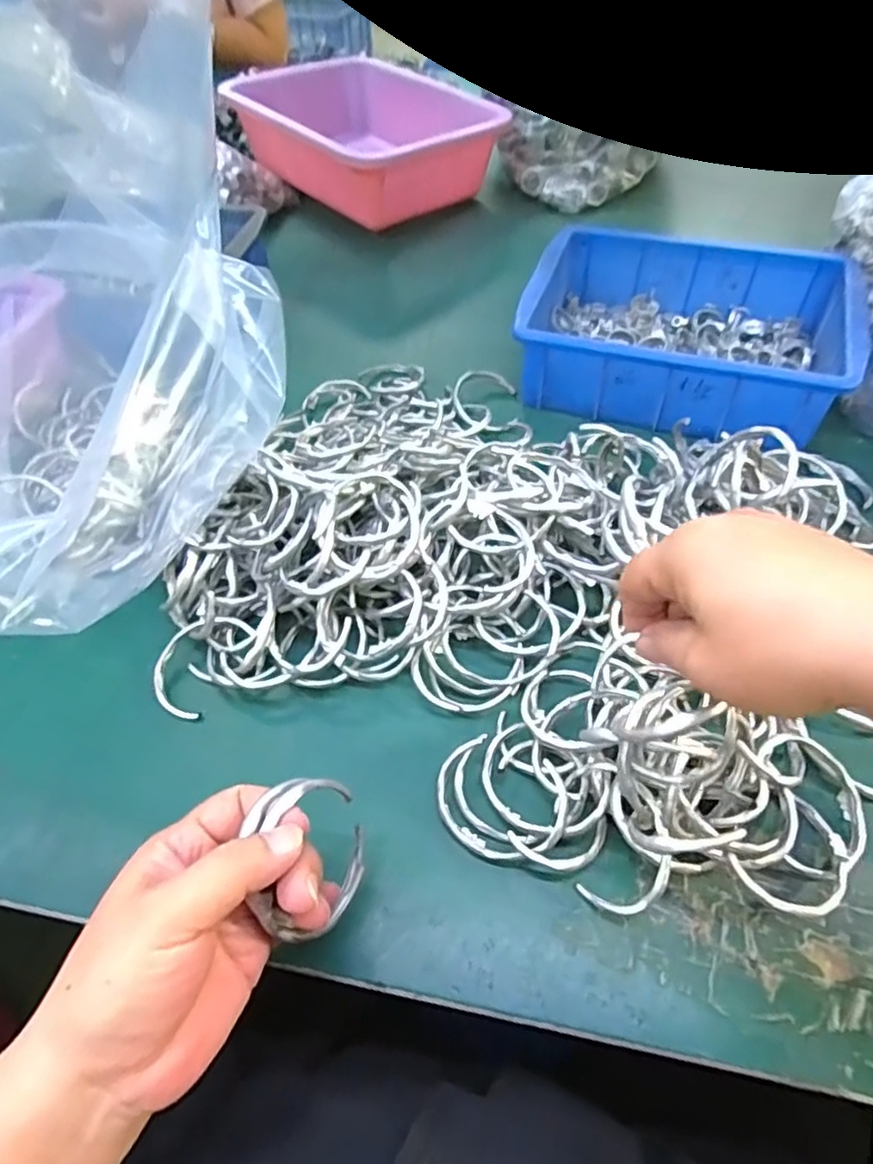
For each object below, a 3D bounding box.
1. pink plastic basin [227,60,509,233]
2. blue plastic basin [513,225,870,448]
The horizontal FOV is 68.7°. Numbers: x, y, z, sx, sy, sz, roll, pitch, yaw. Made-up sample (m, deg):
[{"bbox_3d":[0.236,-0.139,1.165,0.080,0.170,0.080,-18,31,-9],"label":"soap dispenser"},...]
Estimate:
[{"bbox_3d":[-0.084,-0.535,0.760,0.241,0.095,0.284,-37,60,-21],"label":"pink plastic basin"},{"bbox_3d":[0.197,-0.202,0.514,0.240,0.065,0.170,17,57,15],"label":"blue plastic basin"}]

